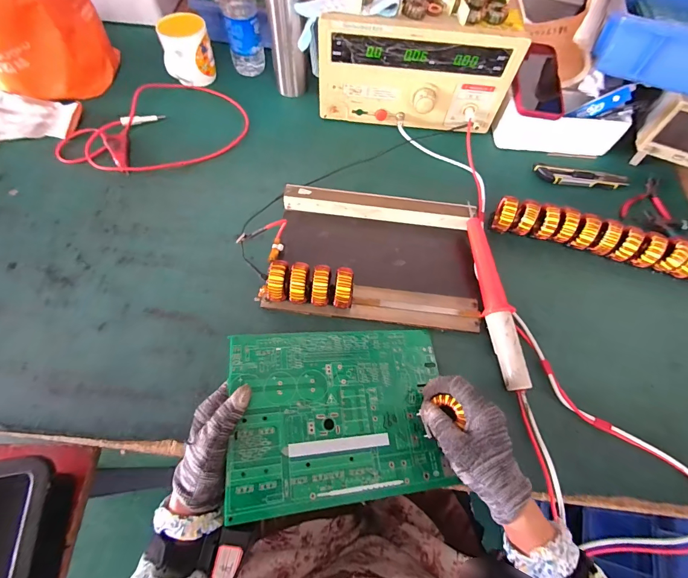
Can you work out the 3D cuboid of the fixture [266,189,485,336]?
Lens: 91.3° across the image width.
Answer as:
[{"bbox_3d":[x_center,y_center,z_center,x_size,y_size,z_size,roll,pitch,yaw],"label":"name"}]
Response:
[{"bbox_3d":[0.049,-0.052,0.485,0.295,0.044,0.196,7,65,0],"label":"fixture"}]

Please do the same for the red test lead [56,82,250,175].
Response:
[{"bbox_3d":[-0.334,-0.295,0.592,0.316,0.023,0.209,-11,66,-8],"label":"red test lead"}]

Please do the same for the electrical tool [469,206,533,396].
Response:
[{"bbox_3d":[0.212,0.008,0.469,0.041,0.031,0.256,-2,65,-4],"label":"electrical tool"}]

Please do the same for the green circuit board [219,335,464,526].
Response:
[{"bbox_3d":[0.000,0.137,0.381,0.244,0.006,0.179,1,63,-17],"label":"green circuit board"}]

